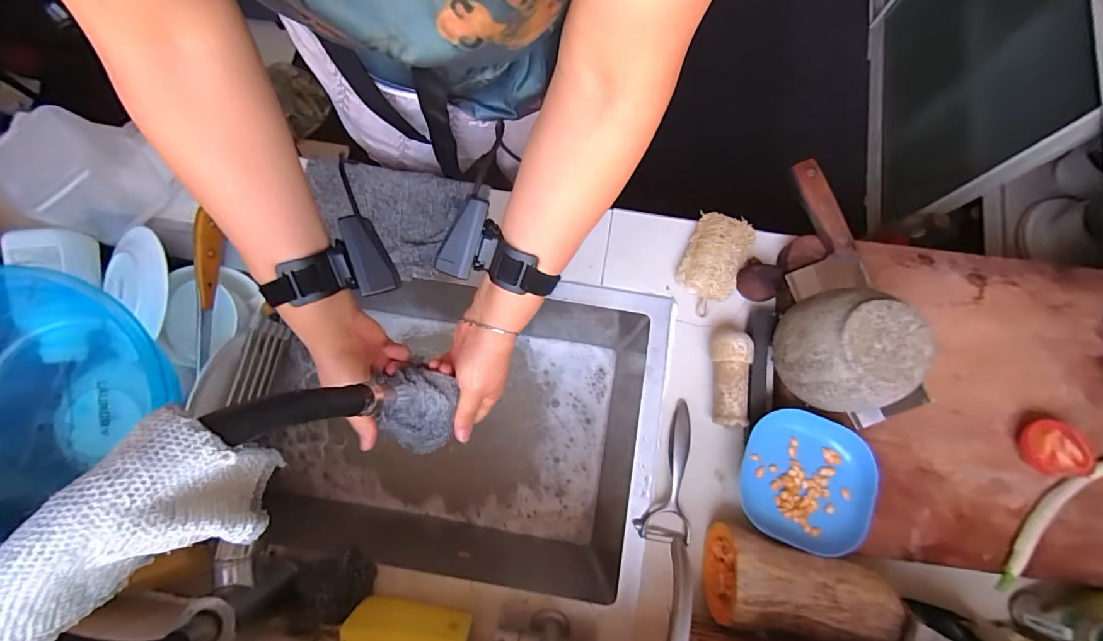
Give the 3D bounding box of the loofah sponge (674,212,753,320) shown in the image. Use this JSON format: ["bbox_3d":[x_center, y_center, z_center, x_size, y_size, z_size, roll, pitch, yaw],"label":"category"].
[{"bbox_3d":[0.196,-0.069,0.560,0.068,0.025,0.120,23,78,4],"label":"loofah sponge"}]

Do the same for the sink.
[{"bbox_3d":[-0.134,0.157,0.634,0.505,0.246,0.379,6,78,0],"label":"sink"}]

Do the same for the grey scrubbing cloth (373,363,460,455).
[{"bbox_3d":[-0.126,0.084,0.443,0.067,0.043,0.082,1,78,-1],"label":"grey scrubbing cloth"}]

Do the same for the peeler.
[{"bbox_3d":[0.125,0.164,0.510,0.057,0.016,0.149,5,78,0],"label":"peeler"}]

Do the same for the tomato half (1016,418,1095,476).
[{"bbox_3d":[0.513,0.131,0.475,0.047,0.038,0.051,14,78,2],"label":"tomato half"}]

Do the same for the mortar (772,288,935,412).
[{"bbox_3d":[0.288,0.032,0.468,0.104,0.111,0.094,39,80,7],"label":"mortar"}]

